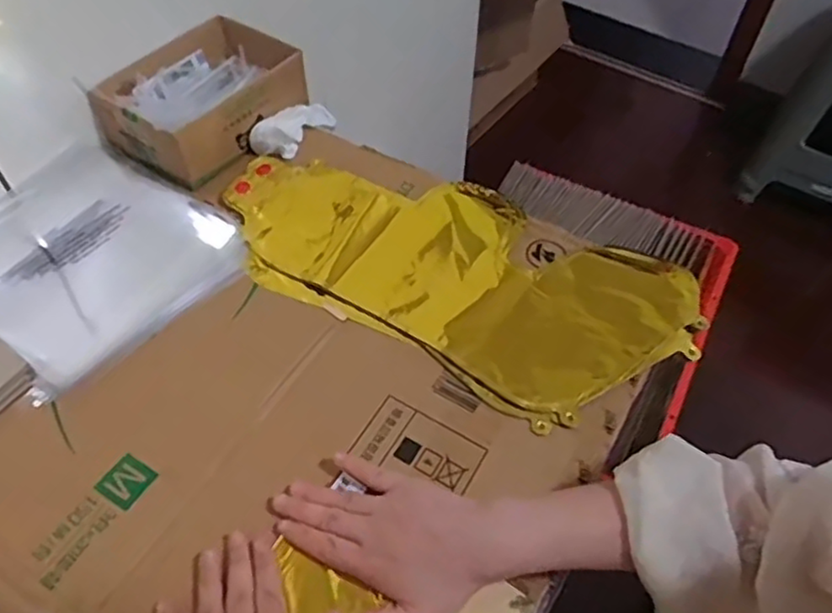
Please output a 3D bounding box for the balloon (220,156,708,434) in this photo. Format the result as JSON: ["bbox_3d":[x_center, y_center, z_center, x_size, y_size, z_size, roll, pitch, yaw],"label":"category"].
[{"bbox_3d":[0.027,-0.037,0.605,0.435,0.011,0.209,22,55,14],"label":"balloon"}]

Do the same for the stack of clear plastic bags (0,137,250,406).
[{"bbox_3d":[-0.295,-0.049,0.597,0.227,0.016,0.215,34,59,21],"label":"stack of clear plastic bags"}]

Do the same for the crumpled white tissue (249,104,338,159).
[{"bbox_3d":[-0.126,-0.197,0.726,0.042,0.035,0.110,31,45,19],"label":"crumpled white tissue"}]

